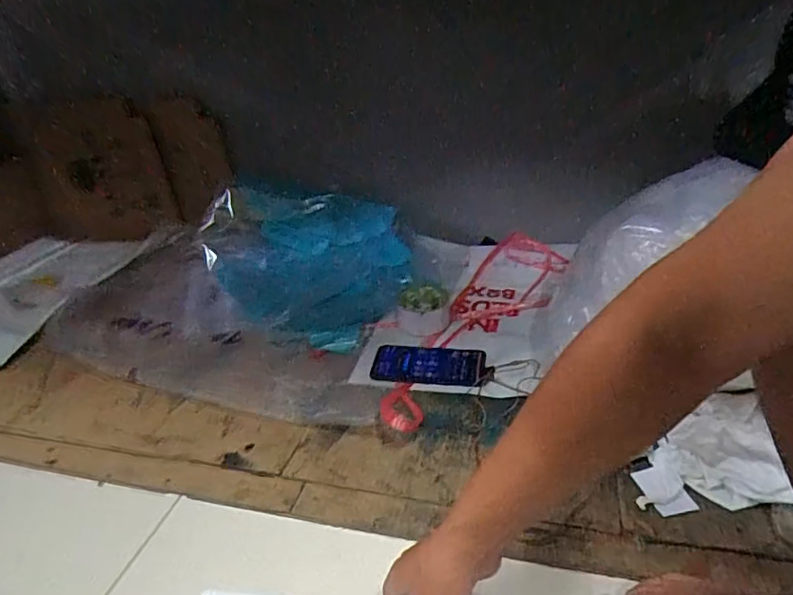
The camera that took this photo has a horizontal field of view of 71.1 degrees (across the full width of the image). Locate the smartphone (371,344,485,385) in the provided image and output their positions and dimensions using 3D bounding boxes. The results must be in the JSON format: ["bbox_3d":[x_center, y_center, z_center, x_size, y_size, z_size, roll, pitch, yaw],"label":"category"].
[{"bbox_3d":[0.046,0.096,0.801,0.158,0.012,0.075,1,33,10],"label":"smartphone"}]

